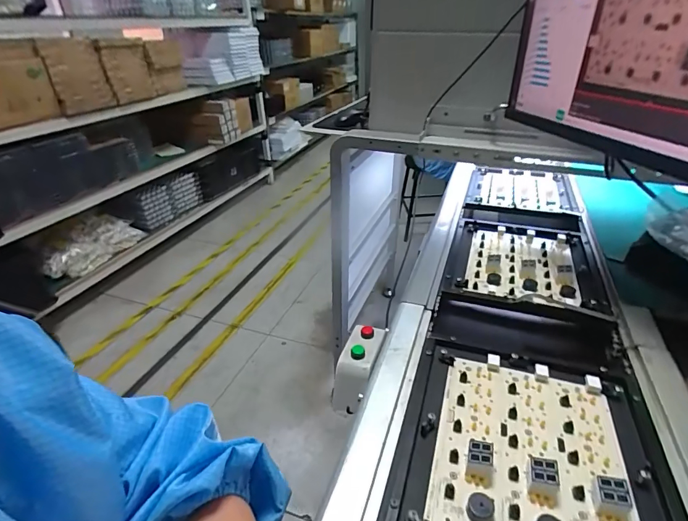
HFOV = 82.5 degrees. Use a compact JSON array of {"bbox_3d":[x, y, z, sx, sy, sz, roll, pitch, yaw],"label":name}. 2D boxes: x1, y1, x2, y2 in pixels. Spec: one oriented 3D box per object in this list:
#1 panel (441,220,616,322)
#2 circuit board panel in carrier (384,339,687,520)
[{"bbox_3d":[0.309,0.007,0.687,0.241,0.045,0.271,9,29,19],"label":"panel"},{"bbox_3d":[0.175,0.176,0.371,0.228,0.025,0.265,10,31,15],"label":"circuit board panel in carrier"}]

